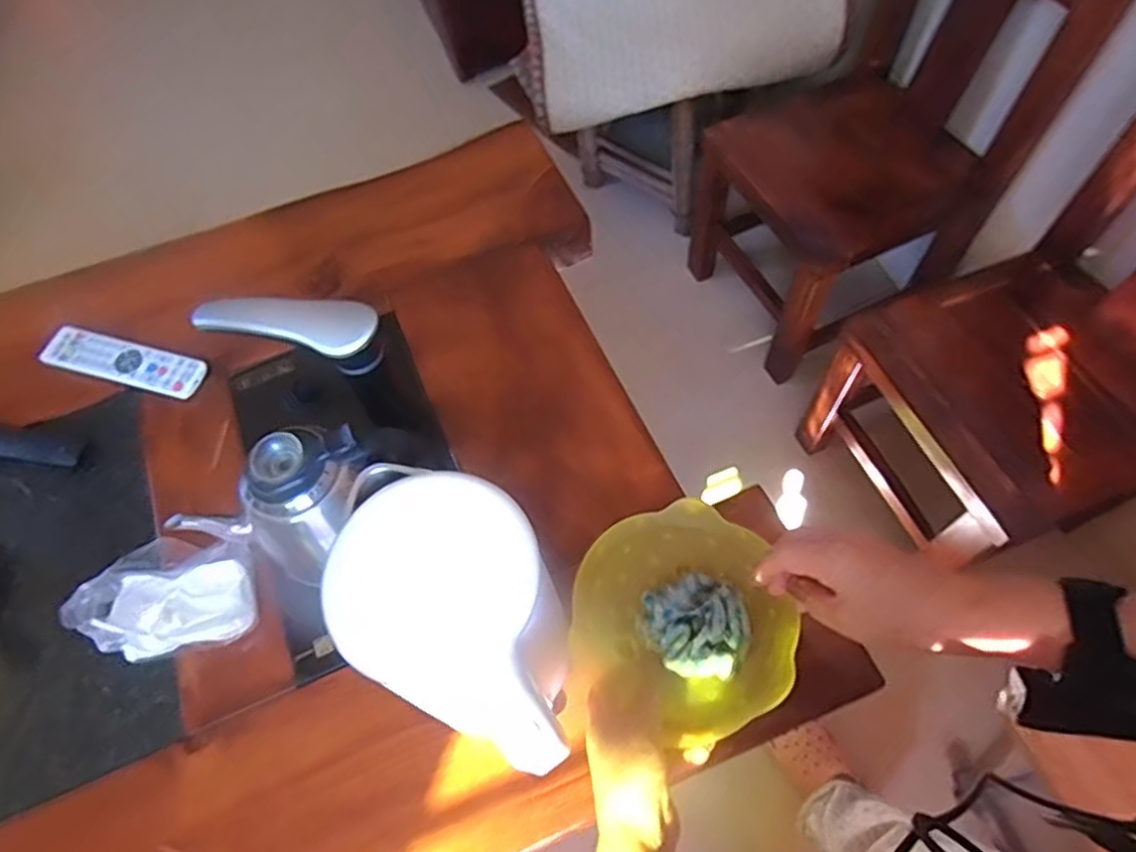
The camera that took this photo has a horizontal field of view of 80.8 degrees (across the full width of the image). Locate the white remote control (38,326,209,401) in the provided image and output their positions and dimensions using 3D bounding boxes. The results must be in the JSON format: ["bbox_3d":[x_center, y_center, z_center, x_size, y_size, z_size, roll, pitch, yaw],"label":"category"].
[{"bbox_3d":[-0.510,-0.072,0.766,0.190,0.018,0.050,13,64,10],"label":"white remote control"}]

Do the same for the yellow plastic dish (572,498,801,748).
[{"bbox_3d":[0.094,0.162,0.566,0.170,0.046,0.180,-2,62,3],"label":"yellow plastic dish"}]

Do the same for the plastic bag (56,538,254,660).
[{"bbox_3d":[-0.365,0.156,0.618,0.148,0.060,0.104,1,62,4],"label":"plastic bag"}]

